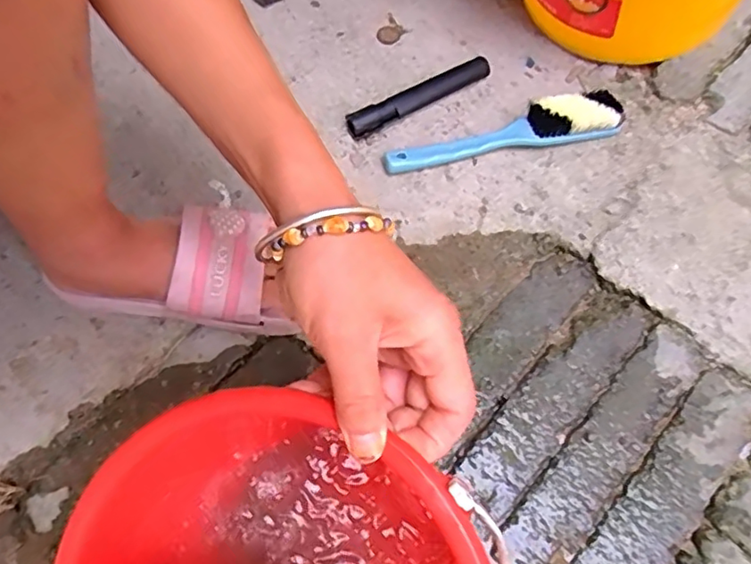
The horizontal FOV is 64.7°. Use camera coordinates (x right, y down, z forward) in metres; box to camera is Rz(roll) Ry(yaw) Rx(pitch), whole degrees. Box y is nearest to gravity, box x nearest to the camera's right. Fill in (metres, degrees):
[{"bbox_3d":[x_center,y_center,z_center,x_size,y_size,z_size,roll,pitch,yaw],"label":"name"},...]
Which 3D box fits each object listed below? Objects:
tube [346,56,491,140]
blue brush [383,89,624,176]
[{"bbox_3d":[0.043,-0.180,0.582,0.159,0.019,0.029,-27,69,-11],"label":"tube"},{"bbox_3d":[0.119,-0.140,0.557,0.226,0.031,0.040,-13,66,-5],"label":"blue brush"}]

